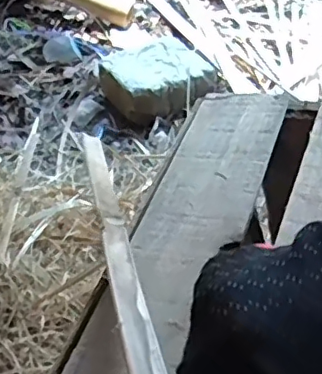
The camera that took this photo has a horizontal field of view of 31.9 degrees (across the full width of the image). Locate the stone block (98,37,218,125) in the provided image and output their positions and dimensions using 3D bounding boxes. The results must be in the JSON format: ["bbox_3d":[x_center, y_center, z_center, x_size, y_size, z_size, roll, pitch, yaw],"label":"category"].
[{"bbox_3d":[-0.008,-0.239,1.238,0.211,0.078,0.211,-24,46,-14],"label":"stone block"}]

